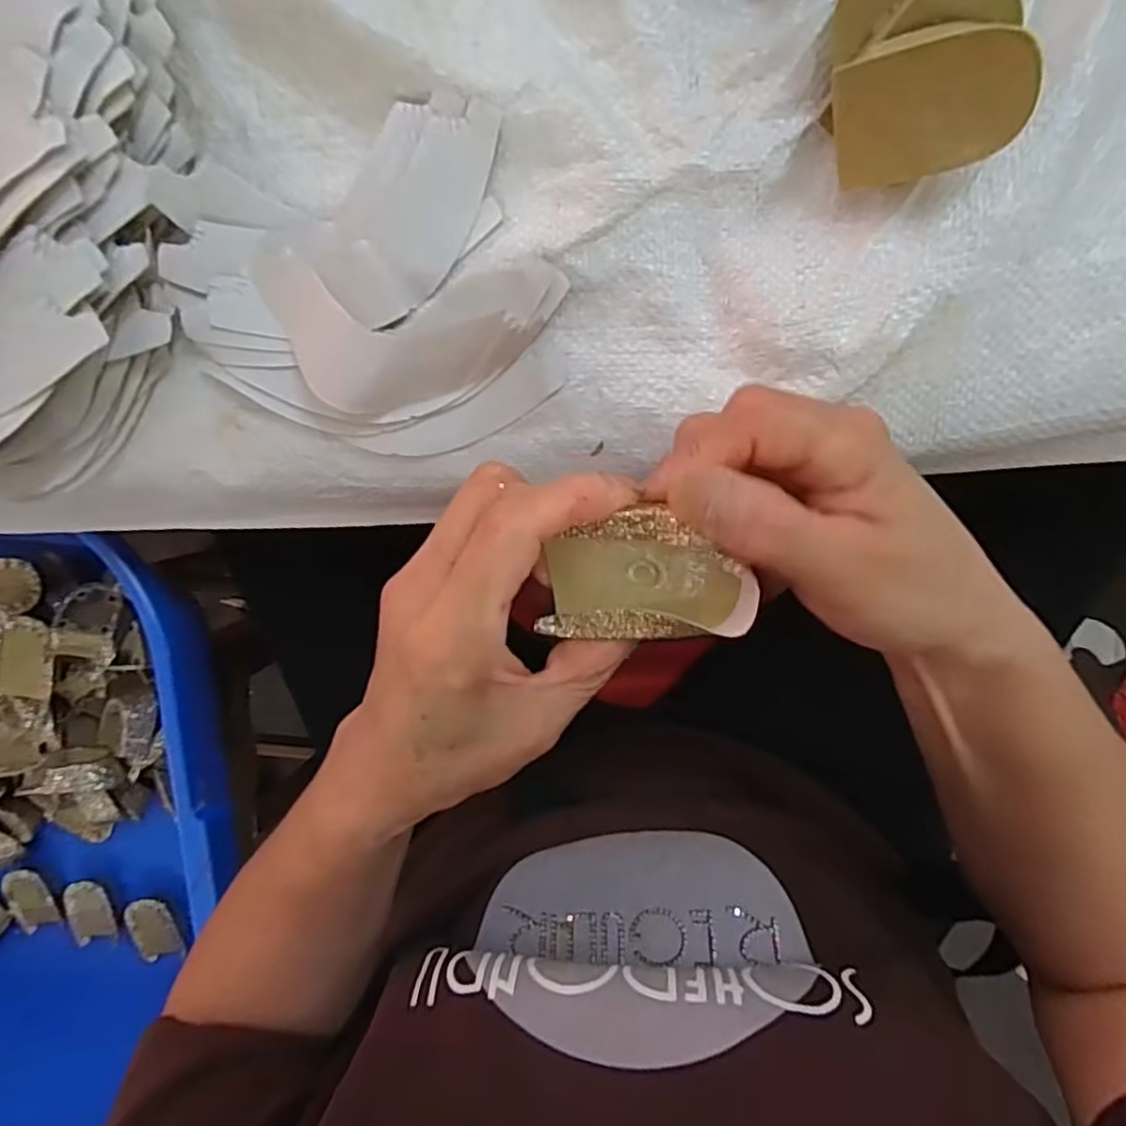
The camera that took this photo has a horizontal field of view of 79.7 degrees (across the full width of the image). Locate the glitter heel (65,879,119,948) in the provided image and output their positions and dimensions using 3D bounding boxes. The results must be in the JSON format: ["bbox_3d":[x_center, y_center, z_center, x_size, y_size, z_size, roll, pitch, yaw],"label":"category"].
[{"bbox_3d":[-0.416,0.309,0.596,0.036,0.019,0.056,-11,96,7],"label":"glitter heel"}]

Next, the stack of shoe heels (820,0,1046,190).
[{"bbox_3d":[0.122,-0.170,0.226,0.060,0.047,0.059,-2,64,31],"label":"stack of shoe heels"}]

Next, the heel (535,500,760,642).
[{"bbox_3d":[0.026,0.002,0.206,0.063,0.026,0.042,6,119,14],"label":"heel"}]

